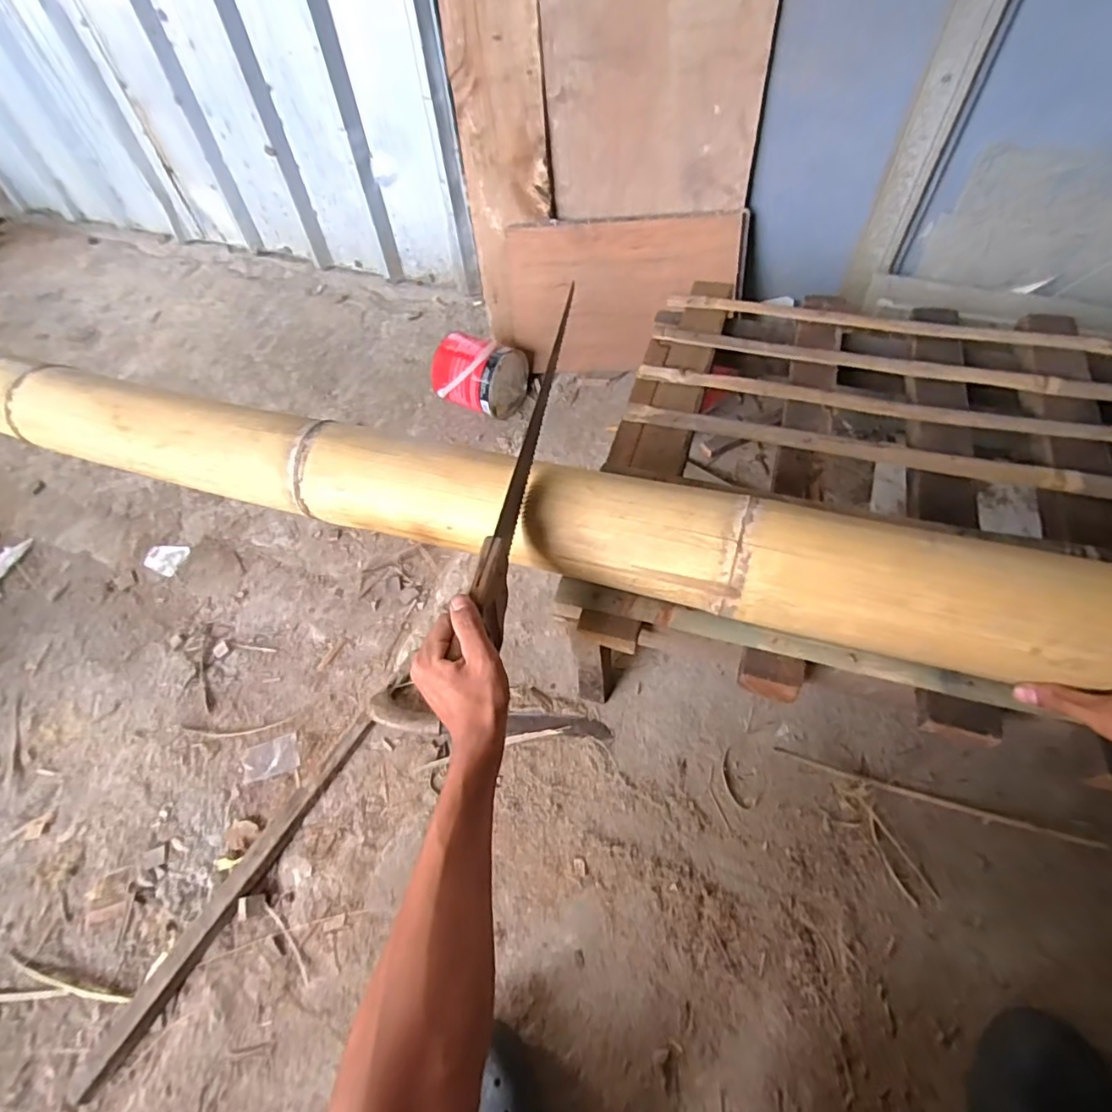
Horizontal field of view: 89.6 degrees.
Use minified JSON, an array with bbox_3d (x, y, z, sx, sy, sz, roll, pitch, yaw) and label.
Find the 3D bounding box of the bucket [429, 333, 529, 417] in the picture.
[{"bbox_3d":[-0.170,-0.405,1.256,0.185,0.155,0.169,14,58,13],"label":"bucket"}]

